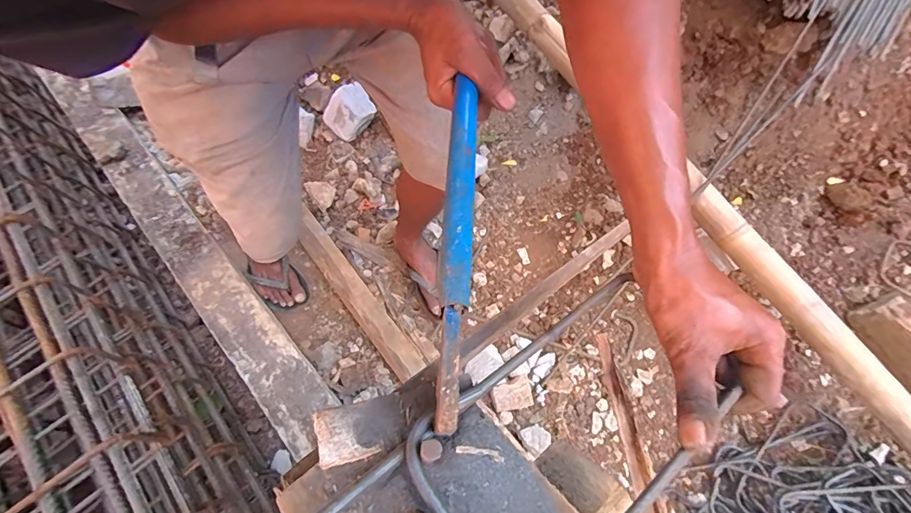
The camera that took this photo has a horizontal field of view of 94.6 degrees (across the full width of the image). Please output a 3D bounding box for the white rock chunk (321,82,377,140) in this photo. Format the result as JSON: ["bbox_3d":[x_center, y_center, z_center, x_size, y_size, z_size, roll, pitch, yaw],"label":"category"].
[{"bbox_3d":[-0.314,-0.429,1.253,0.121,0.113,0.117,44,35,-13],"label":"white rock chunk"}]

